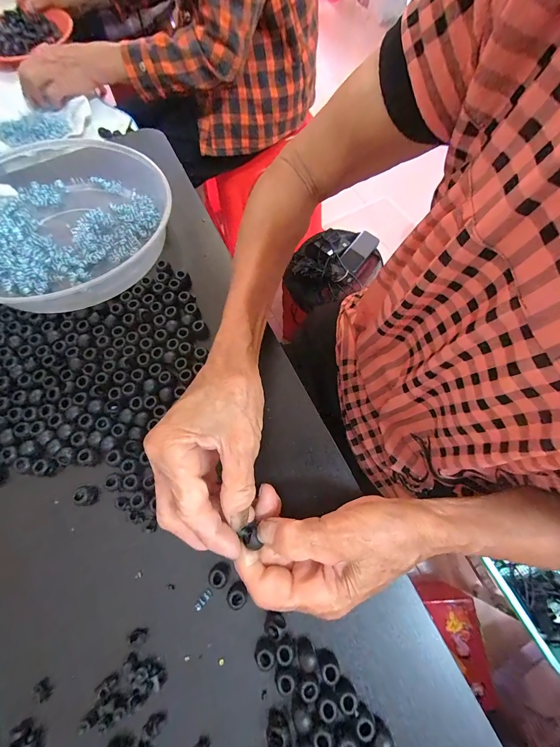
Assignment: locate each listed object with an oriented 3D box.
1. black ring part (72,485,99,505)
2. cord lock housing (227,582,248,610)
[{"bbox_3d":[-0.163,0.102,0.261,0.014,0.013,0.015,0,70,0],"label":"black ring part"},{"bbox_3d":[-0.032,0.166,0.234,0.014,0.011,0.015,35,73,12],"label":"cord lock housing"}]

